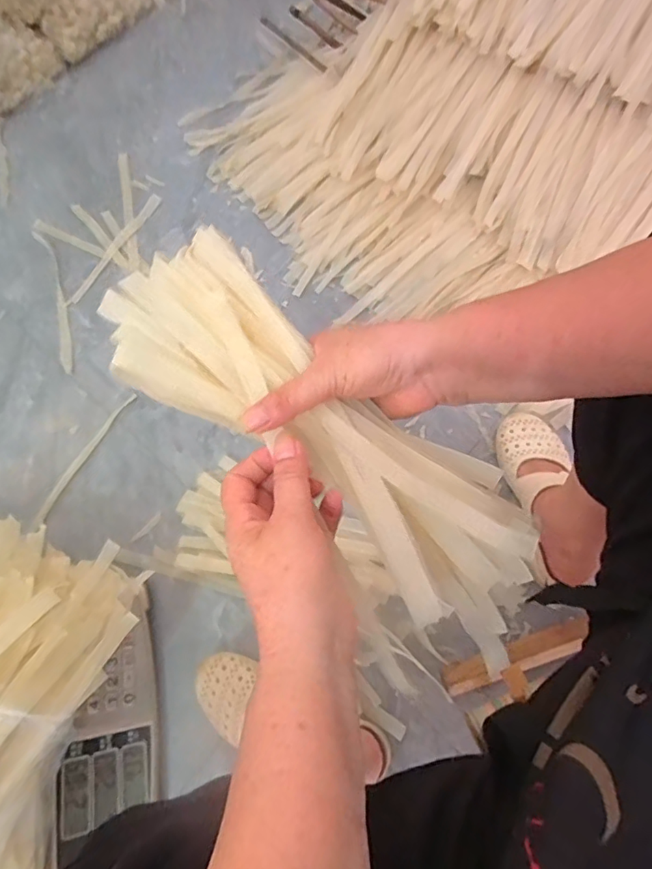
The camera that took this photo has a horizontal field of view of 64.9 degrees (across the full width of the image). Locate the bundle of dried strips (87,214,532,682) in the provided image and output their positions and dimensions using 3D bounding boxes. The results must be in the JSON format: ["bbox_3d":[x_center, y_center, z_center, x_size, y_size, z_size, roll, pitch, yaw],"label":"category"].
[{"bbox_3d":[0.005,0.003,0.330,0.337,0.053,0.111,40,75,1],"label":"bundle of dried strips"}]

